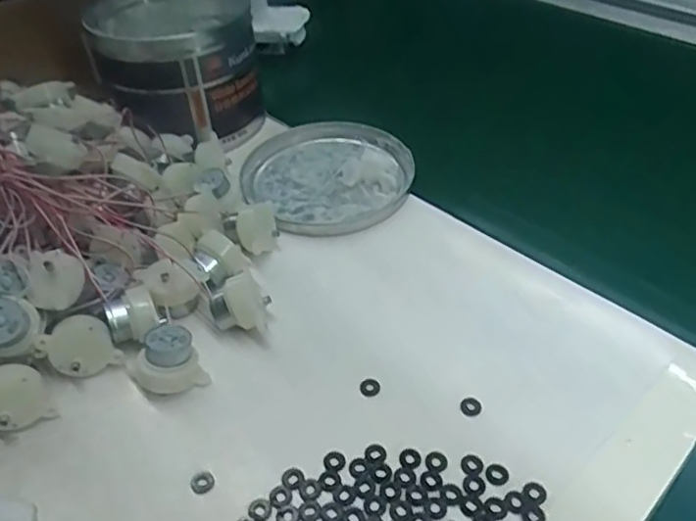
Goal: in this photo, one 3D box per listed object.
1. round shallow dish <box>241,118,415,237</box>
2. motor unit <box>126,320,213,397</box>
[{"bbox_3d":[-0.015,-0.068,0.469,0.126,0.019,0.130,-1,42,1],"label":"round shallow dish"},{"bbox_3d":[-0.099,0.054,0.328,0.039,0.033,0.030,-23,45,-21],"label":"motor unit"}]

